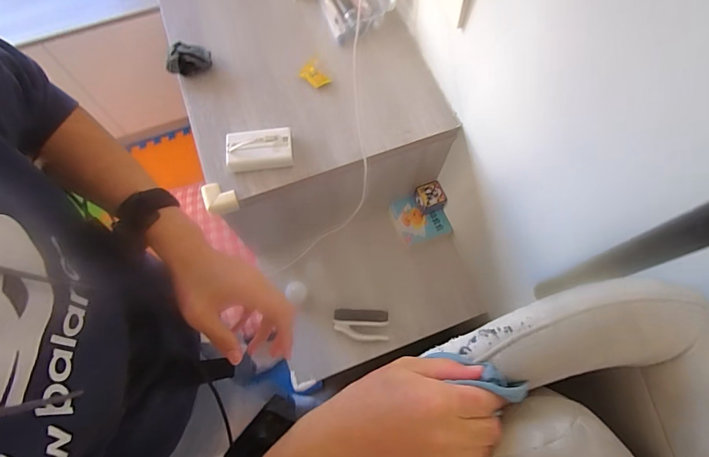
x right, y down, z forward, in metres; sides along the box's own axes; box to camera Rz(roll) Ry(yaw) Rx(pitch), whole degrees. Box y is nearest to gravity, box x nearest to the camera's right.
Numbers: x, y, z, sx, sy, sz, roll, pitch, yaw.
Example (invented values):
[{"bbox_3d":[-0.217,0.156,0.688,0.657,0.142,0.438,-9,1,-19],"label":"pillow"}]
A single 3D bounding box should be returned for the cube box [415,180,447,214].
[{"bbox_3d":[0.189,-0.075,0.961,0.066,0.057,0.063,-19,72,-6],"label":"cube box"}]

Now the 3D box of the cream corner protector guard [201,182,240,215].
[{"bbox_3d":[-0.242,-0.055,0.697,0.057,0.030,0.055,0,71,0],"label":"cream corner protector guard"}]

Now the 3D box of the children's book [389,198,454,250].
[{"bbox_3d":[0.163,-0.022,0.966,0.125,0.011,0.119,-20,84,5],"label":"children's book"}]

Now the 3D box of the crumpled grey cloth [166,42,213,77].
[{"bbox_3d":[-0.326,-0.330,0.767,0.082,0.063,0.035,-7,71,-2],"label":"crumpled grey cloth"}]

